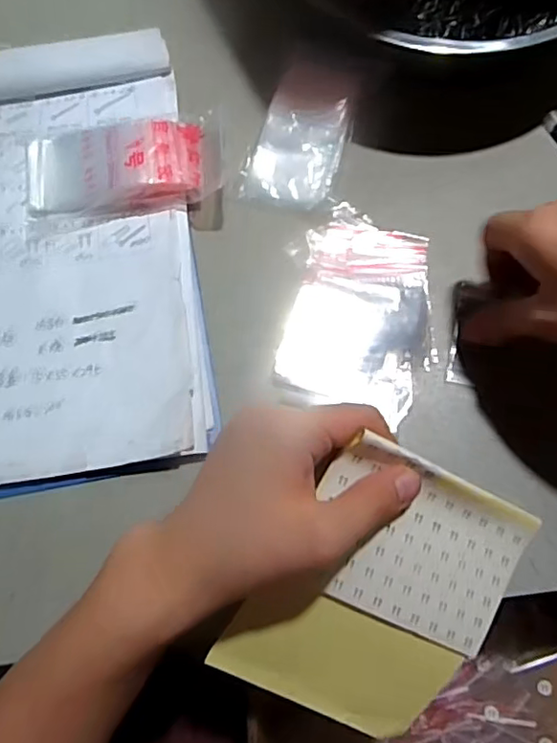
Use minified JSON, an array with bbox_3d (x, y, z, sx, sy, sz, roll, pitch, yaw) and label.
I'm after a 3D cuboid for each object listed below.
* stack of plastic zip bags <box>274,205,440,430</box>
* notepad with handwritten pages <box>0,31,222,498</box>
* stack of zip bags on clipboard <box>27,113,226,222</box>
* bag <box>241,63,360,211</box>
[{"bbox_3d":[0.051,-0.042,0.363,0.091,0.008,0.135,6,73,4],"label":"stack of plastic zip bags"},{"bbox_3d":[-0.167,-0.083,0.372,0.220,0.015,0.315,-9,72,-1],"label":"notepad with handwritten pages"},{"bbox_3d":[-0.102,-0.136,0.385,0.132,0.021,0.064,-10,72,-2],"label":"stack of zip bags on clipboard"},{"bbox_3d":[0.016,-0.162,0.394,0.060,0.020,0.097,17,74,7],"label":"bag"}]

